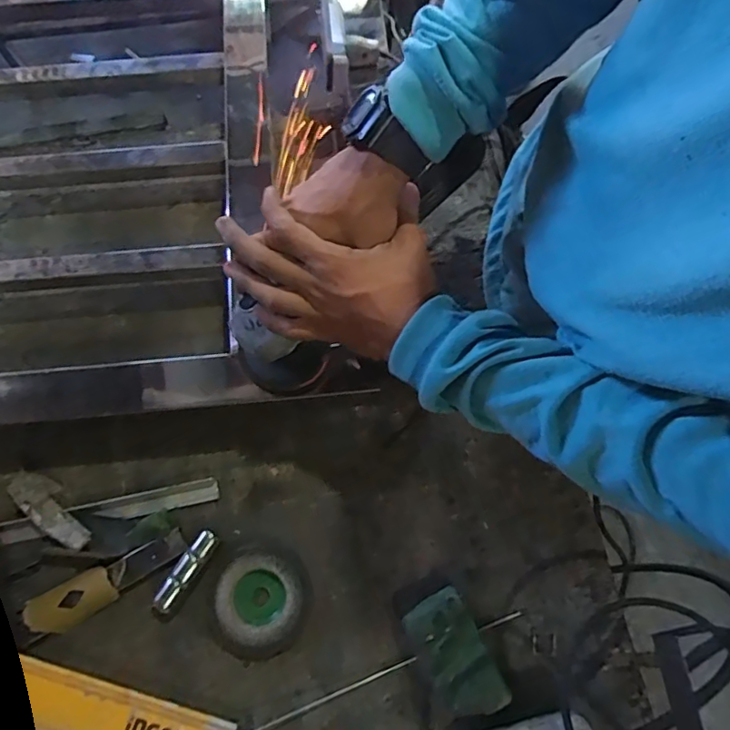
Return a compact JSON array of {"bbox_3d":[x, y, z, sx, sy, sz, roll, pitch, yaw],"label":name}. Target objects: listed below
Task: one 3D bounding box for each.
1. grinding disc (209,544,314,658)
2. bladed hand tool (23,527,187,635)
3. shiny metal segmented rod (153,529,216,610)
[{"bbox_3d":[-0.098,0.218,0.509,0.090,0.013,0.092,0,73,0],"label":"grinding disc"},{"bbox_3d":[-0.239,0.201,0.516,0.147,0.016,0.039,-27,75,-8],"label":"bladed hand tool"},{"bbox_3d":[-0.167,0.190,0.520,0.019,0.017,0.077,33,76,10],"label":"shiny metal segmented rod"}]

